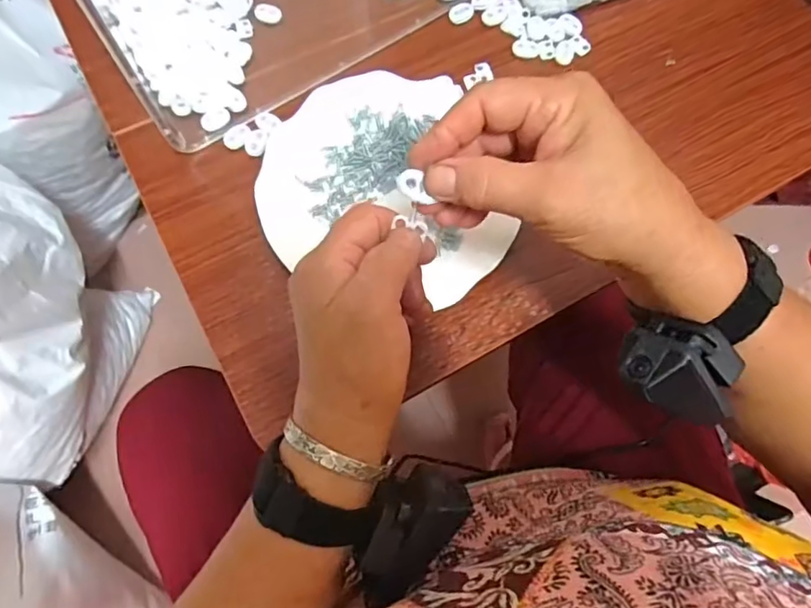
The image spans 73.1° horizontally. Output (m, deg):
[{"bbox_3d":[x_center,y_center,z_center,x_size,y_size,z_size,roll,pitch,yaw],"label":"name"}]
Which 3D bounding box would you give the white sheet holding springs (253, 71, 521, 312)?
[{"bbox_3d":[-0.019,-0.080,0.393,0.163,0.020,0.184,-14,73,-7],"label":"white sheet holding springs"}]

